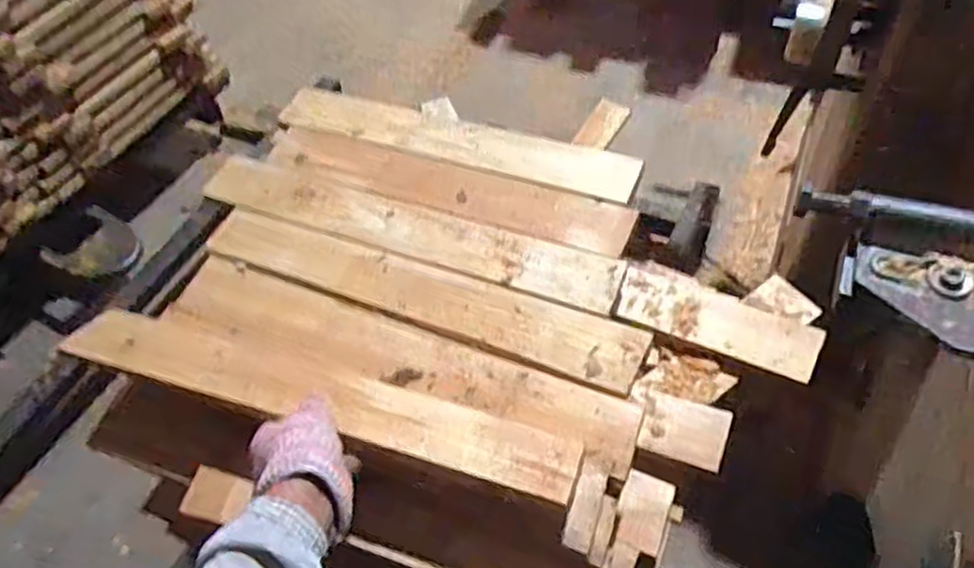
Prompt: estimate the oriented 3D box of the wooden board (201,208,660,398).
[{"bbox_3d":[-0.082,0.005,0.764,0.494,0.018,0.074,18,55,17],"label":"wooden board"}]

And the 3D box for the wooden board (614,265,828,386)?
[{"bbox_3d":[0.264,0.039,0.825,0.223,0.022,0.084,19,55,18],"label":"wooden board"}]

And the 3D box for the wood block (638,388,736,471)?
[{"bbox_3d":[0.206,0.154,0.752,0.085,0.018,0.068,16,55,16],"label":"wood block"}]

